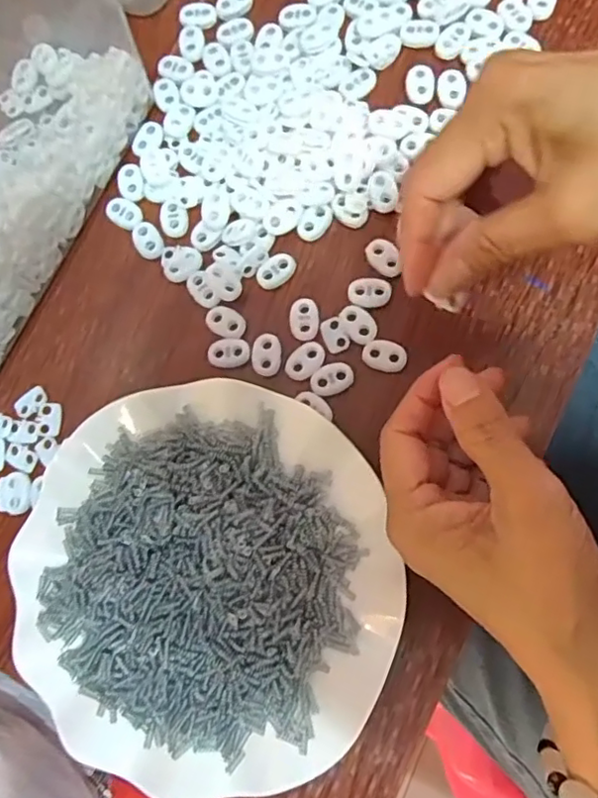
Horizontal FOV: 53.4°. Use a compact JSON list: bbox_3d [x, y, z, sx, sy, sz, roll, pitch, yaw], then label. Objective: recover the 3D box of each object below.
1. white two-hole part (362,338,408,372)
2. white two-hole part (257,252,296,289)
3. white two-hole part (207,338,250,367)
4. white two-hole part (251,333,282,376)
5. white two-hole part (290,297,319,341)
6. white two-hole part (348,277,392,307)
[{"bbox_3d":[0.045,-0.023,0.309,0.023,0.004,0.016,18,82,9],"label":"white two-hole part"},{"bbox_3d":[-0.013,-0.070,0.326,0.022,0.005,0.016,-44,78,-3],"label":"white two-hole part"},{"bbox_3d":[-0.038,-0.025,0.319,0.022,0.004,0.016,-4,79,6],"label":"white two-hole part"},{"bbox_3d":[-0.017,-0.024,0.317,0.016,0.004,0.022,2,80,7],"label":"white two-hole part"},{"bbox_3d":[0.003,-0.044,0.317,0.015,0.004,0.023,-3,79,6],"label":"white two-hole part"},{"bbox_3d":[0.038,-0.057,0.315,0.022,0.004,0.016,12,81,8],"label":"white two-hole part"}]

